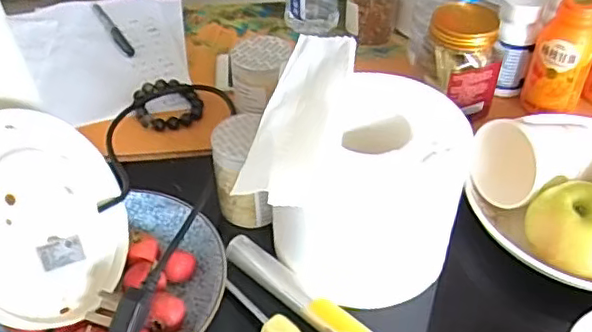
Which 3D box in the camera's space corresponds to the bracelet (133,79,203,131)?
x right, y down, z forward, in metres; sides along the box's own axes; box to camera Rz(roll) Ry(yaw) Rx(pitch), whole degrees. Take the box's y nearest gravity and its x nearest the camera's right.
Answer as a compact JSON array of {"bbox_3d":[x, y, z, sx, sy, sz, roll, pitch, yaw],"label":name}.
[{"bbox_3d":[-0.135,-0.067,0.638,0.068,0.011,0.067,-12,44,-10],"label":"bracelet"}]

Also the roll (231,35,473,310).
[{"bbox_3d":[0.052,0.002,0.477,0.146,0.120,0.173,9,44,12],"label":"roll"}]

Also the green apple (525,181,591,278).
[{"bbox_3d":[0.218,0.053,0.471,0.068,0.060,0.064,-1,43,1],"label":"green apple"}]

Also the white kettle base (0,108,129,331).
[{"bbox_3d":[-0.176,0.034,0.415,0.017,0.142,0.146,-17,79,28],"label":"white kettle base"}]

